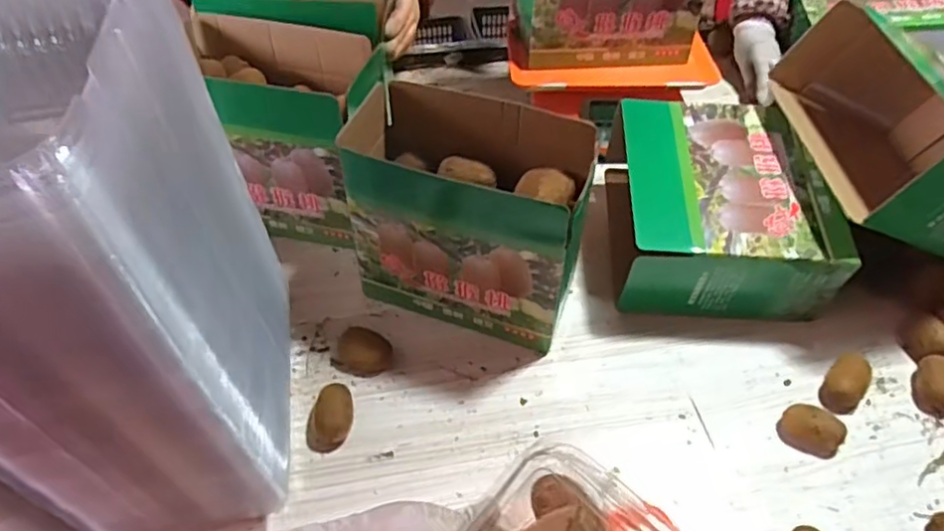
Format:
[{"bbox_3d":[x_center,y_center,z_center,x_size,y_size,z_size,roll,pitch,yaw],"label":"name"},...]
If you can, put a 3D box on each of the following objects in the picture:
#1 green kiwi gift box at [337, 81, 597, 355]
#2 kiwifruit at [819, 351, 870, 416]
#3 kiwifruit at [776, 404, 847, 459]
[{"bbox_3d":[-0.002,-0.048,0.716,0.248,0.227,0.144,19,52,15],"label":"green kiwi gift box"},{"bbox_3d":[0.408,0.128,0.693,0.038,0.038,0.058,28,55,21],"label":"kiwifruit"},{"bbox_3d":[0.349,0.170,0.652,0.058,0.033,0.041,31,56,24],"label":"kiwifruit"}]

